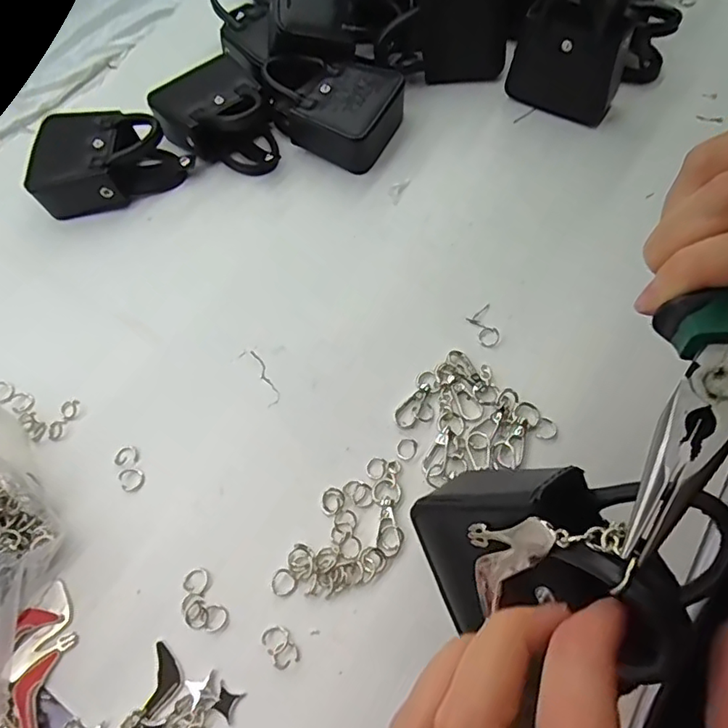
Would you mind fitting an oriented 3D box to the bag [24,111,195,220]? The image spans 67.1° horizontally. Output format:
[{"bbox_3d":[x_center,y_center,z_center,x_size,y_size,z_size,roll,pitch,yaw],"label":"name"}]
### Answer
[{"bbox_3d":[-0.186,-0.147,0.404,0.105,0.040,0.070,0,63,4],"label":"bag"}]

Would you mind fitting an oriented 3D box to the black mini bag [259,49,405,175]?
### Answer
[{"bbox_3d":[-0.022,-0.192,0.412,0.102,0.041,0.074,26,67,16],"label":"black mini bag"}]

